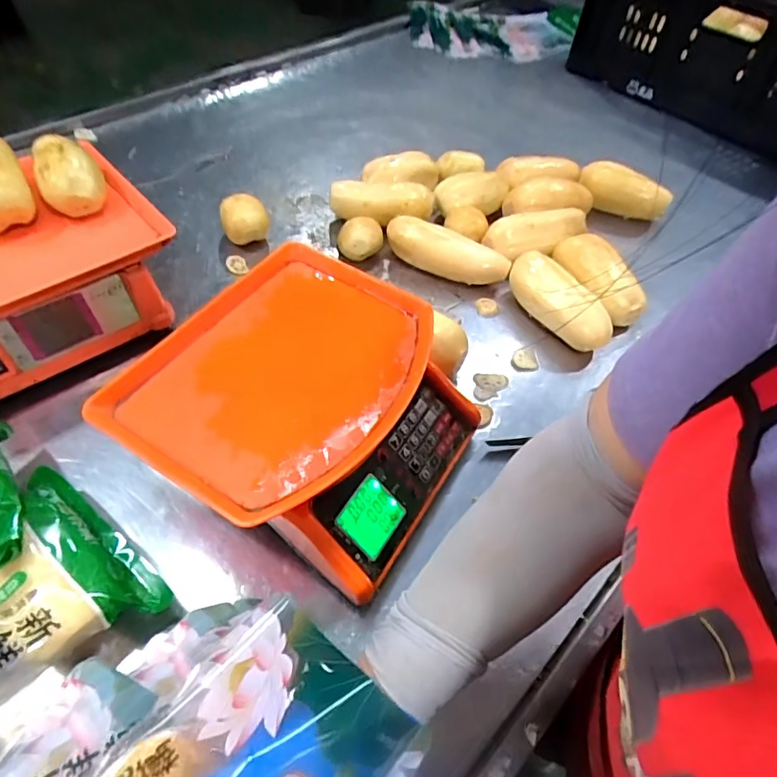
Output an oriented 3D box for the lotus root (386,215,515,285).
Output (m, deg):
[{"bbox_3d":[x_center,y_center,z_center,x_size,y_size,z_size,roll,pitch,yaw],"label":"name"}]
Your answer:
[{"bbox_3d":[0.082,-0.191,0.730,0.177,0.058,0.056,12,54,4],"label":"lotus root"}]

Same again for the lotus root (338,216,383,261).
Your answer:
[{"bbox_3d":[-0.041,-0.212,0.748,0.061,0.054,0.062,-4,54,-8],"label":"lotus root"}]

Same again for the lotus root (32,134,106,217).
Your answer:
[{"bbox_3d":[-0.359,-0.238,0.587,0.062,0.056,0.092,-18,57,-17],"label":"lotus root"}]

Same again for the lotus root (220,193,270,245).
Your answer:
[{"bbox_3d":[-0.208,-0.243,0.758,0.067,0.054,0.073,-13,56,-14],"label":"lotus root"}]

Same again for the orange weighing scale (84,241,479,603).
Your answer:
[{"bbox_3d":[-0.073,0.015,0.508,0.282,0.101,0.286,28,56,15],"label":"orange weighing scale"}]

